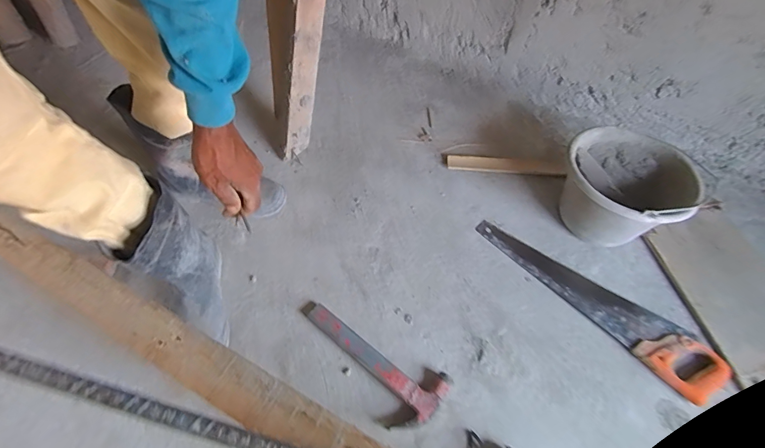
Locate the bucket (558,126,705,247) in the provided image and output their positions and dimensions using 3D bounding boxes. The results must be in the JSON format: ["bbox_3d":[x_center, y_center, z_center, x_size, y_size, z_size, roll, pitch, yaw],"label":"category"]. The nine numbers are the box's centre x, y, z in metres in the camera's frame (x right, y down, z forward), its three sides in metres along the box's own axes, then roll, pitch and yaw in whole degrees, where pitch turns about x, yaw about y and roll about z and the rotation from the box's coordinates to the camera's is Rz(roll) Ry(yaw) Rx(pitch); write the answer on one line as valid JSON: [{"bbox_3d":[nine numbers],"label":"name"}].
[{"bbox_3d":[0.483,-0.067,0.831,0.237,0.180,0.228,1,58,-1],"label":"bucket"}]

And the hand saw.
[{"bbox_3d":[0.411,0.128,0.789,0.106,0.032,0.483,-37,65,-22],"label":"hand saw"}]

